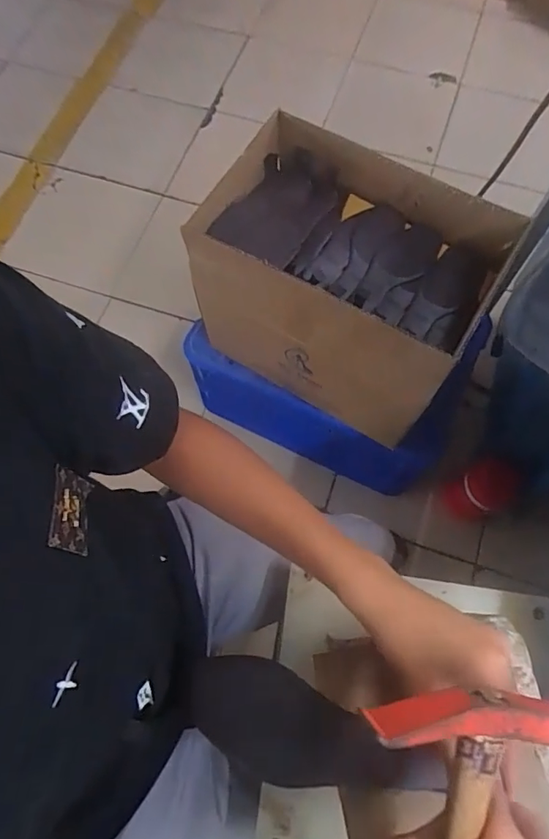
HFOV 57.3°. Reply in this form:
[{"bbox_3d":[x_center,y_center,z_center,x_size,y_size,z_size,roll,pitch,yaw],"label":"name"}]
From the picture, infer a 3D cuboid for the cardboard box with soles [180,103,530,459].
[{"bbox_3d":[0.122,-0.238,0.910,0.465,0.317,0.313,30,73,11],"label":"cardboard box with soles"}]

